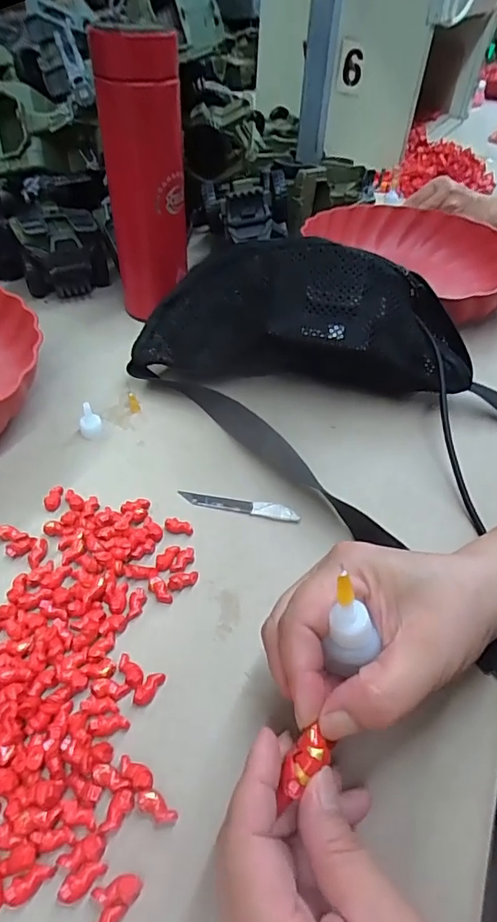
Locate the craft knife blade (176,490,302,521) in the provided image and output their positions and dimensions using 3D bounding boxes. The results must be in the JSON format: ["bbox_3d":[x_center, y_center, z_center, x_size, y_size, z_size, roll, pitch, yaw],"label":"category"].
[{"bbox_3d":[-0.007,0.029,0.340,0.080,0.006,0.010,11,45,6],"label":"craft knife blade"}]

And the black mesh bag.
[{"bbox_3d":[0.044,-0.099,0.397,0.265,0.111,0.063,6,45,0],"label":"black mesh bag"}]

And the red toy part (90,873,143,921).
[{"bbox_3d":[-0.054,0.172,0.194,0.015,0.005,0.027,26,49,19],"label":"red toy part"}]

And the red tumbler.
[{"bbox_3d":[-0.090,-0.234,0.449,0.065,0.229,0.059,-5,46,-10],"label":"red tumbler"}]

